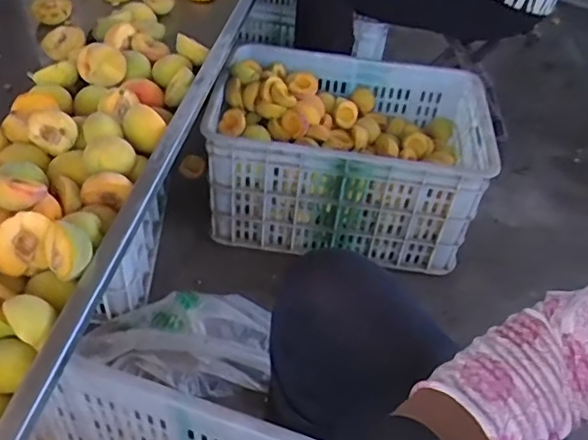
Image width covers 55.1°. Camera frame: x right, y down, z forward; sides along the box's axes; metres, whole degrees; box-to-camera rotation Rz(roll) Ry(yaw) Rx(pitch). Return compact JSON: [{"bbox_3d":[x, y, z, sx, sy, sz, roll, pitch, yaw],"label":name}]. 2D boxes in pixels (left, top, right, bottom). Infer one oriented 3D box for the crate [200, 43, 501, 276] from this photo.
[{"bbox_3d":[0.113,-0.150,1.216,0.524,0.325,0.409,10,45,3],"label":"crate"}]

